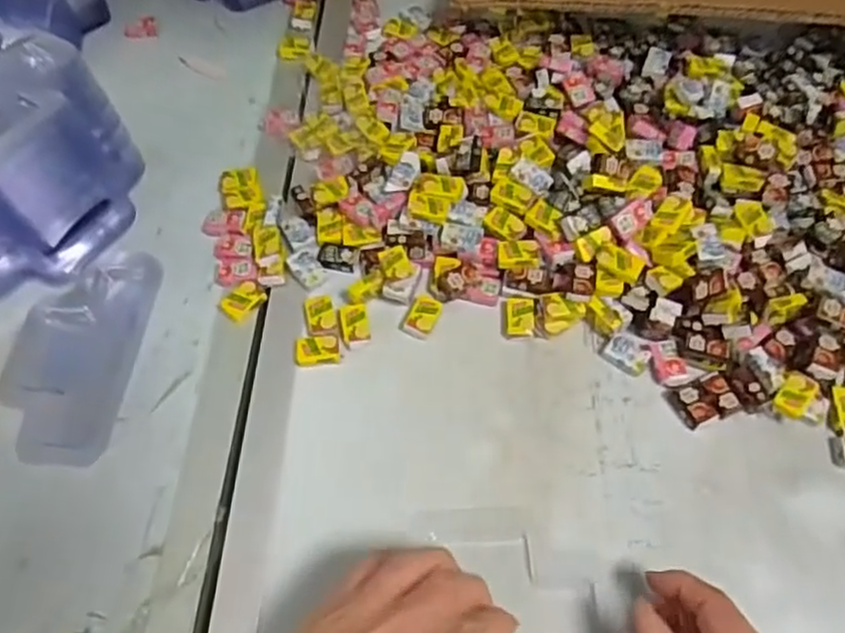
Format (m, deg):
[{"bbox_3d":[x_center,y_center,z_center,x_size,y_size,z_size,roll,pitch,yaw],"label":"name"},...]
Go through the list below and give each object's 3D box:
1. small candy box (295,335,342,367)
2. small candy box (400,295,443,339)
[{"bbox_3d":[-0.064,0.021,0.425,0.027,0.004,0.019,-7,60,-2],"label":"small candy box"},{"bbox_3d":[-0.001,0.000,0.435,0.020,0.005,0.028,23,63,14],"label":"small candy box"}]

